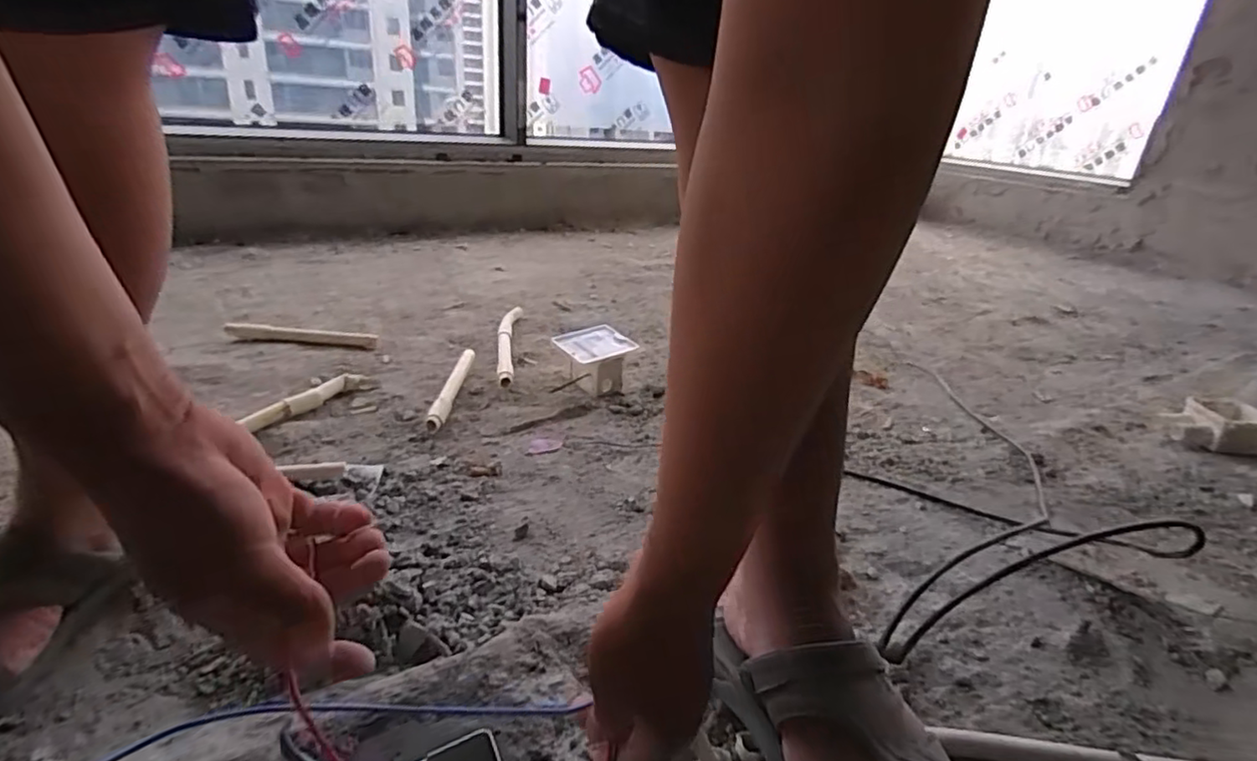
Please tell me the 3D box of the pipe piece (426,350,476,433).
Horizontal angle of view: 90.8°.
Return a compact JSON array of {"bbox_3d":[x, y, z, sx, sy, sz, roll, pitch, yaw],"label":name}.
[{"bbox_3d":[-0.257,0.011,0.904,0.021,0.025,0.246,2,25,-3],"label":"pipe piece"}]

